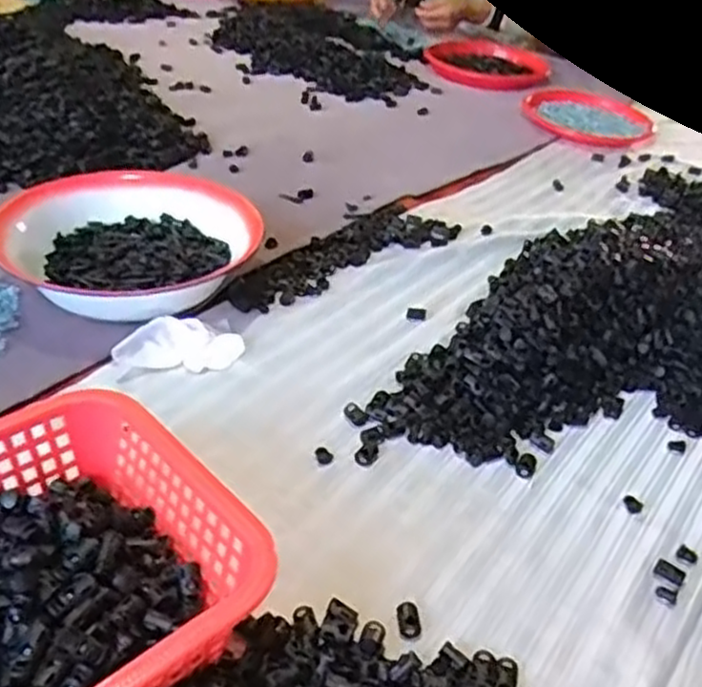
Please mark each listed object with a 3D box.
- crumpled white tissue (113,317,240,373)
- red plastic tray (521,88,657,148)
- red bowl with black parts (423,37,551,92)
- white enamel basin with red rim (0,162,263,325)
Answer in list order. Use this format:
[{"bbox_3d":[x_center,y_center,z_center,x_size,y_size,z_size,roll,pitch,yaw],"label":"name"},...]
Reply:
[{"bbox_3d":[-0.152,0.002,0.668,0.106,0.034,0.041,-1,38,-8],"label":"crumpled white tissue"},{"bbox_3d":[0.408,-0.393,1.287,0.223,0.026,0.172,20,40,19],"label":"red plastic tray"},{"bbox_3d":[0.275,-0.568,1.505,0.243,0.029,0.231,10,38,6],"label":"red bowl with black parts"},{"bbox_3d":[-0.225,-0.101,0.763,0.243,0.076,0.215,-16,42,-25],"label":"white enamel basin with red rim"}]

